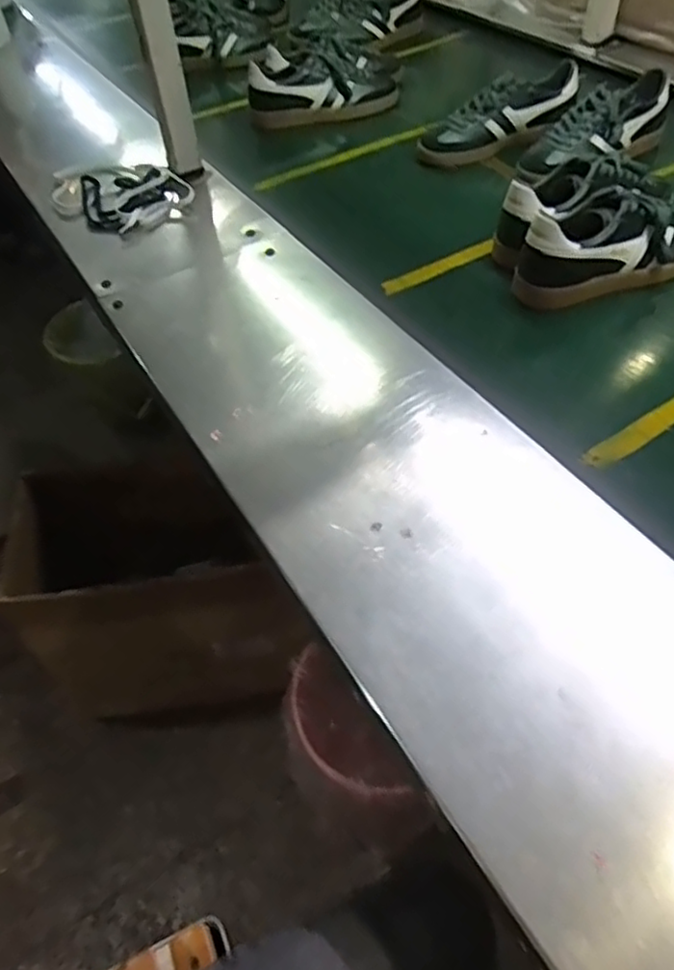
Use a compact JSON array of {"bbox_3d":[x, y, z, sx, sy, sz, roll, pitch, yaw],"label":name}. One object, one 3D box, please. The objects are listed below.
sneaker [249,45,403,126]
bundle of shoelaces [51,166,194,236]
[{"bbox_3d":[-0.015,-0.718,1.213,0.292,0.101,0.103,-14,51,-7],"label":"sneaker"},{"bbox_3d":[-0.321,-0.432,1.003,0.191,0.045,0.148,26,57,24],"label":"bundle of shoelaces"}]

